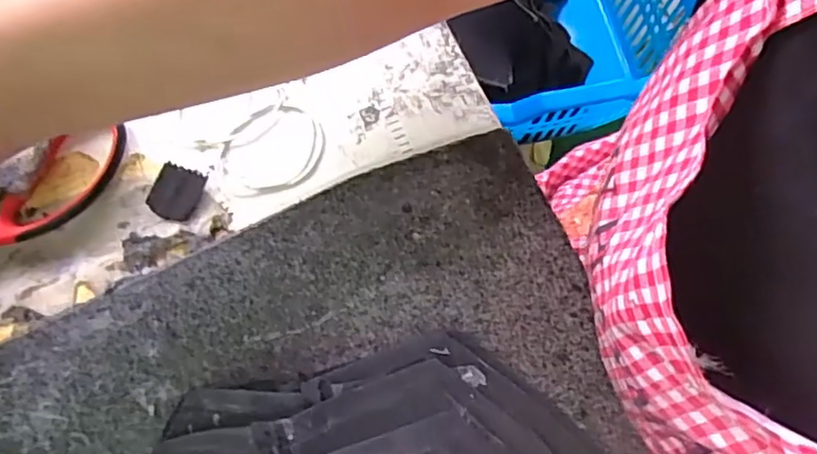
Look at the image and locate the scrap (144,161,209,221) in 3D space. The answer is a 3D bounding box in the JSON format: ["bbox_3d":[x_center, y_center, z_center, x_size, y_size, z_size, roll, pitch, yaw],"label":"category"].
[{"bbox_3d":[-0.132,-0.020,0.356,0.028,0.004,0.030,19,74,3],"label":"scrap"}]

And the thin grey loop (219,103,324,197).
[{"bbox_3d":[-0.080,-0.044,0.366,0.063,0.004,0.050,-36,78,-11],"label":"thin grey loop"}]

